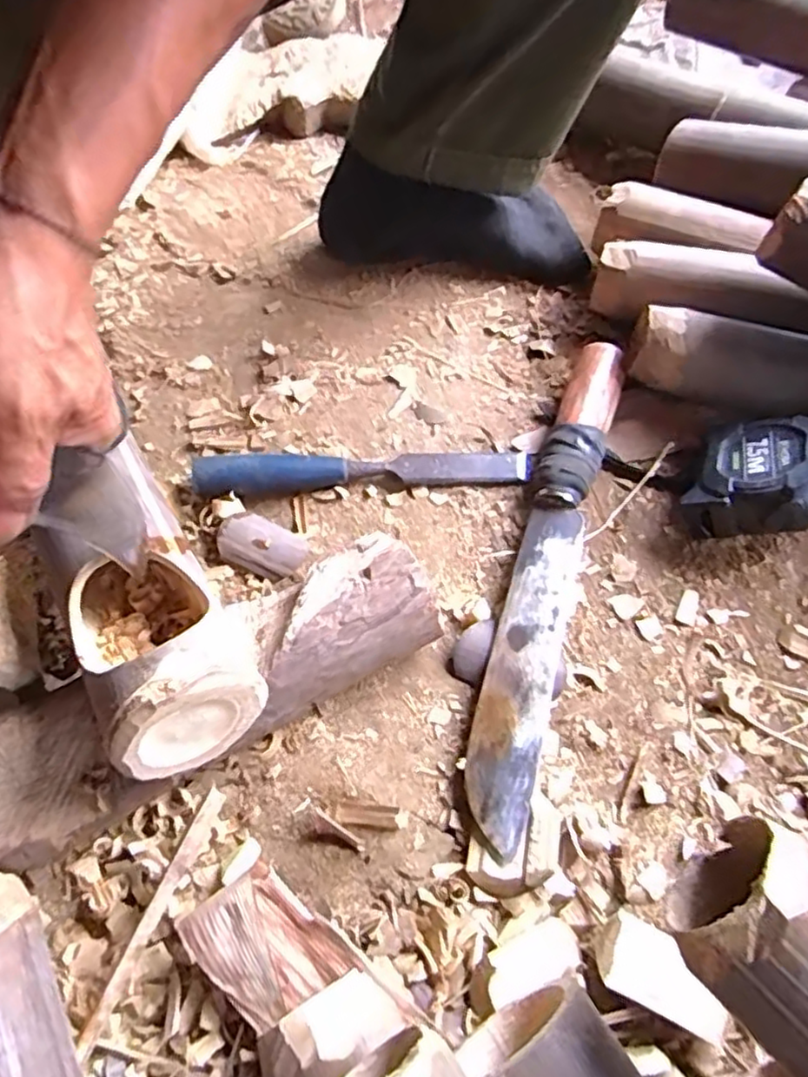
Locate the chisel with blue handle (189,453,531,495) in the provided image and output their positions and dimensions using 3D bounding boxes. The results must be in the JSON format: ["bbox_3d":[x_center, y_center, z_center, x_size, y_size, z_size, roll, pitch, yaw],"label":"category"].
[{"bbox_3d":[-0.027,-0.049,0.455,0.227,0.029,0.024,-5,59,-4],"label":"chisel with blue handle"}]

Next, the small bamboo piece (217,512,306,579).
[{"bbox_3d":[-0.092,0.005,0.433,0.055,0.012,0.033,20,61,11],"label":"small bamboo piece"}]

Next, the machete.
[{"bbox_3d":[0.090,0.010,0.418,0.040,0.036,0.337,15,60,8],"label":"machete"}]

